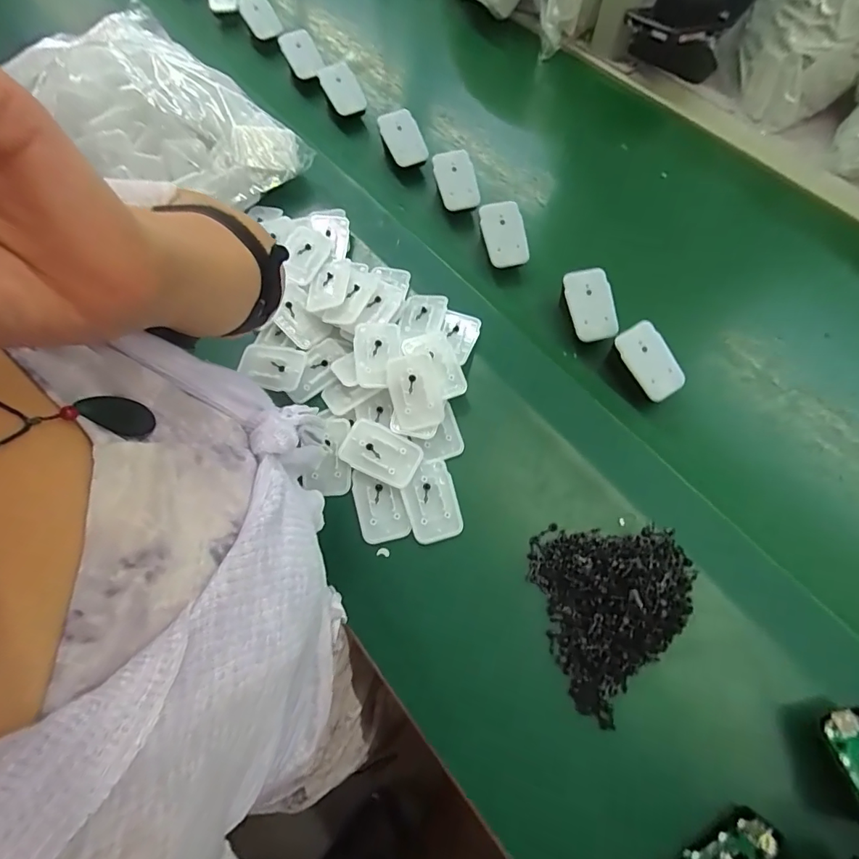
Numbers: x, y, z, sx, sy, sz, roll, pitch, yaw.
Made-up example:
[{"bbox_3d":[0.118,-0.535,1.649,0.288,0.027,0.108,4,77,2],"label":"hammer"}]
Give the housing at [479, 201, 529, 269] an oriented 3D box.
[{"bbox_3d":[0.080,-0.208,0.498,0.042,0.010,0.068,-15,91,4],"label":"housing"}]

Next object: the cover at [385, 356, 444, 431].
[{"bbox_3d":[-0.013,-0.035,0.430,0.047,0.007,0.066,-9,84,-5],"label":"cover"}]

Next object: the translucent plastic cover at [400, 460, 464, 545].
[{"bbox_3d":[0.001,0.064,0.411,0.045,0.007,0.069,-15,68,-5],"label":"translucent plastic cover"}]

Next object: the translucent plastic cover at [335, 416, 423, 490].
[{"bbox_3d":[-0.044,0.022,0.422,0.069,0.012,0.045,23,70,10],"label":"translucent plastic cover"}]

